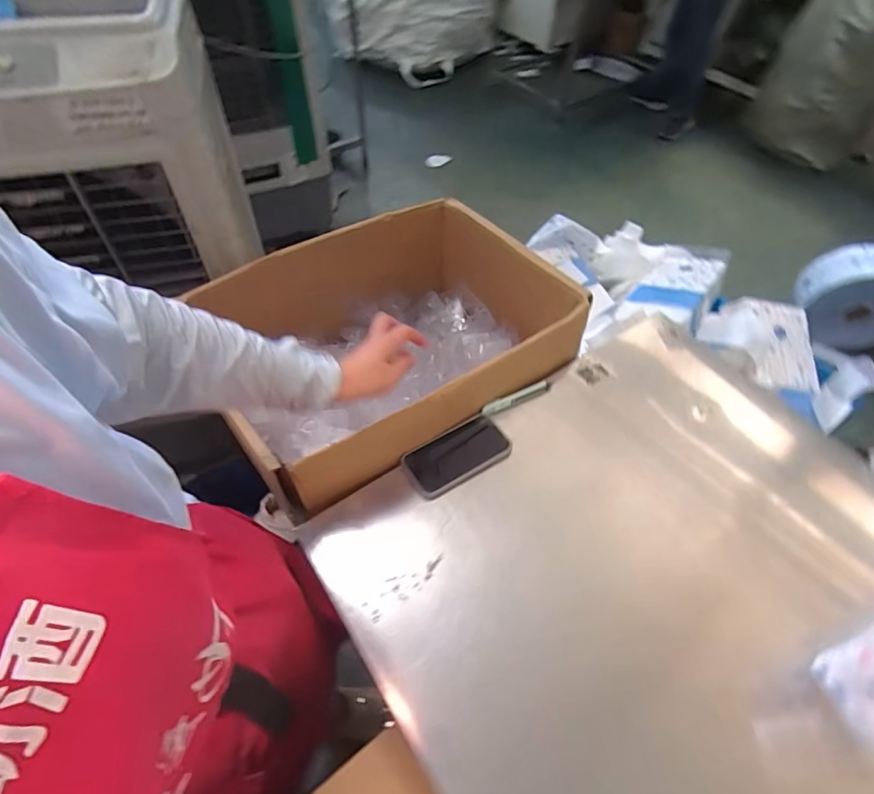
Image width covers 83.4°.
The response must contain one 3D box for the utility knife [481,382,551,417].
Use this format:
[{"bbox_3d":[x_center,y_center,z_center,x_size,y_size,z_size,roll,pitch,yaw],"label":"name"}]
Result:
[{"bbox_3d":[0.123,0.002,0.757,0.125,0.021,0.013,-22,57,-18],"label":"utility knife"}]

